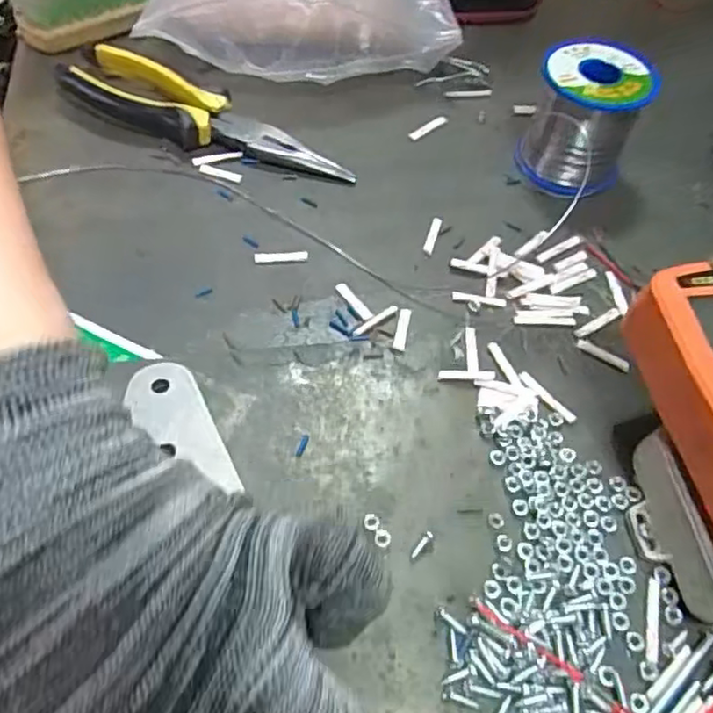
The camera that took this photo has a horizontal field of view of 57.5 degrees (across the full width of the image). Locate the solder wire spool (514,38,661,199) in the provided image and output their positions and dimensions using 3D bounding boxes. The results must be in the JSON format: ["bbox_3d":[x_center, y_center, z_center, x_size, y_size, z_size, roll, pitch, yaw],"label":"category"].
[{"bbox_3d":[0.138,-0.145,0.395,0.061,0.064,0.068,21,56,10],"label":"solder wire spool"}]

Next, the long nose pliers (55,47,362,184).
[{"bbox_3d":[-0.092,-0.145,0.401,0.184,0.024,0.041,22,56,11],"label":"long nose pliers"}]

